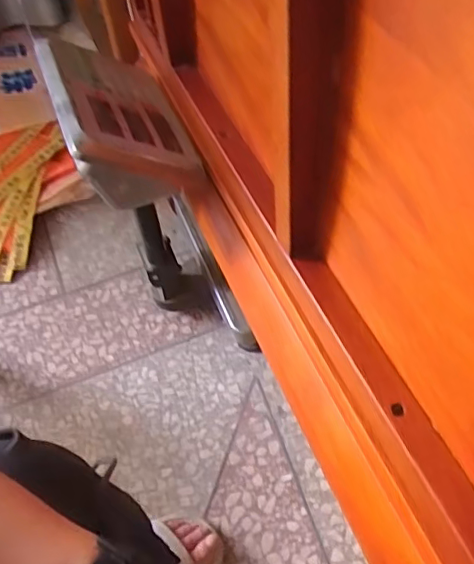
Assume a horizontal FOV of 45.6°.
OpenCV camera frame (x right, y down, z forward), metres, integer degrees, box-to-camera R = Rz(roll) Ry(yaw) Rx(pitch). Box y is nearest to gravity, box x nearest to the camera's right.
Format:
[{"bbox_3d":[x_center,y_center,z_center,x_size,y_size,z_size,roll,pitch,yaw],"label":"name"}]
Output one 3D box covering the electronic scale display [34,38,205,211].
[{"bbox_3d":[-0.135,-0.199,0.644,0.132,0.099,0.237,-20,53,-11],"label":"electronic scale display"}]

